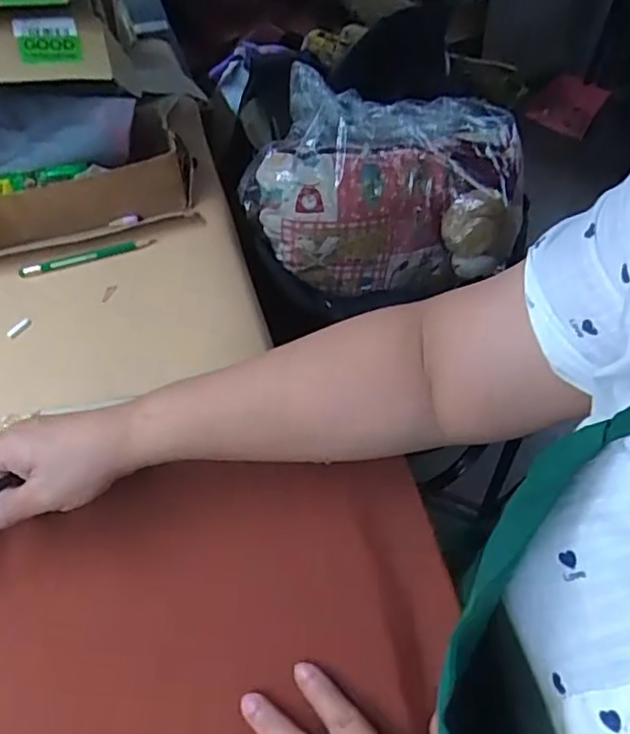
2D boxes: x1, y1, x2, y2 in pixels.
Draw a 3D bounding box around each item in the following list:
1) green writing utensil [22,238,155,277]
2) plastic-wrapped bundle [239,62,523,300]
[{"bbox_3d":[-0.203,-0.099,0.573,0.117,0.007,0.007,-18,56,-11],"label":"green writing utensil"},{"bbox_3d":[0.070,-0.192,0.659,0.273,0.152,0.175,0,52,0],"label":"plastic-wrapped bundle"}]

